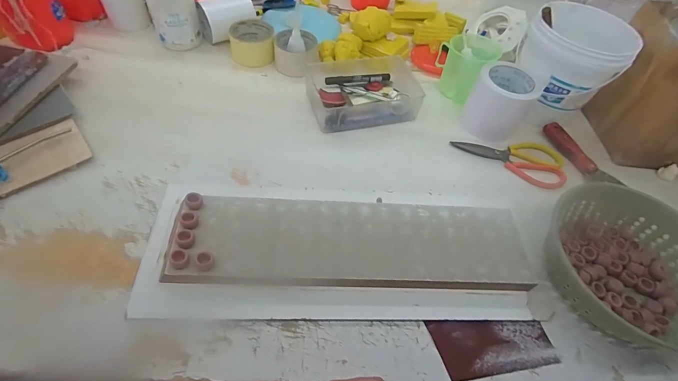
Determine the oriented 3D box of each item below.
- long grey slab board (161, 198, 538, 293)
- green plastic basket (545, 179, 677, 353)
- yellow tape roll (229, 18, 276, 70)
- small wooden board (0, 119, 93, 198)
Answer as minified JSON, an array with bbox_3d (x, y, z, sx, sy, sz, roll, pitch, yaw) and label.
[{"bbox_3d":[0.026,0.071,0.461,0.460,0.015,0.120,2,56,-7],"label":"long grey slab board"},{"bbox_3d":[0.399,0.104,0.477,0.222,0.065,0.231,28,55,12],"label":"green plastic basket"},{"bbox_3d":[-0.175,-0.305,0.710,0.085,0.047,0.091,2,57,-3],"label":"yellow tape roll"},{"bbox_3d":[-0.442,-0.053,0.505,0.126,0.010,0.085,-37,76,-30],"label":"small wooden board"}]

